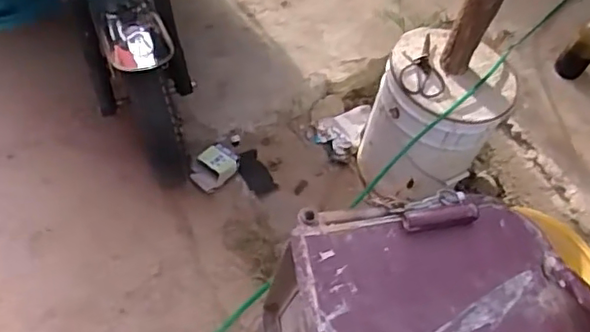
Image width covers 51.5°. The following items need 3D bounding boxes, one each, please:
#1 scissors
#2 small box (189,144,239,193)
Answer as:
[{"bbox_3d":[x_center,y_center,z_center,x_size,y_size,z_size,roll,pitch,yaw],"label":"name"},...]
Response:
[{"bbox_3d":[0.277,-0.221,1.377,0.094,0.012,0.177,-2,57,-11],"label":"scissors"},{"bbox_3d":[-0.205,0.002,1.557,0.092,0.051,0.128,40,59,17],"label":"small box"}]

